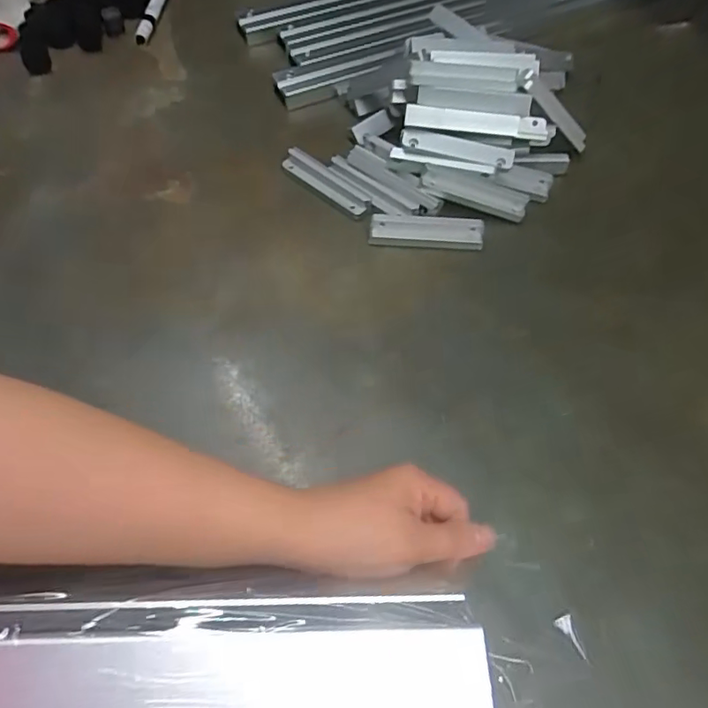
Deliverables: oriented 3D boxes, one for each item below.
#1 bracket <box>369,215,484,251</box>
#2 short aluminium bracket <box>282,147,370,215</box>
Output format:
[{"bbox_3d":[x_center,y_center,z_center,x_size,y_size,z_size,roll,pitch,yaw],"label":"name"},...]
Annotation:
[{"bbox_3d":[0.065,-0.108,0.492,0.098,0.017,0.025,3,58,0],"label":"bracket"},{"bbox_3d":[-0.026,-0.162,0.520,0.099,0.016,0.022,36,64,19],"label":"short aluminium bracket"}]

